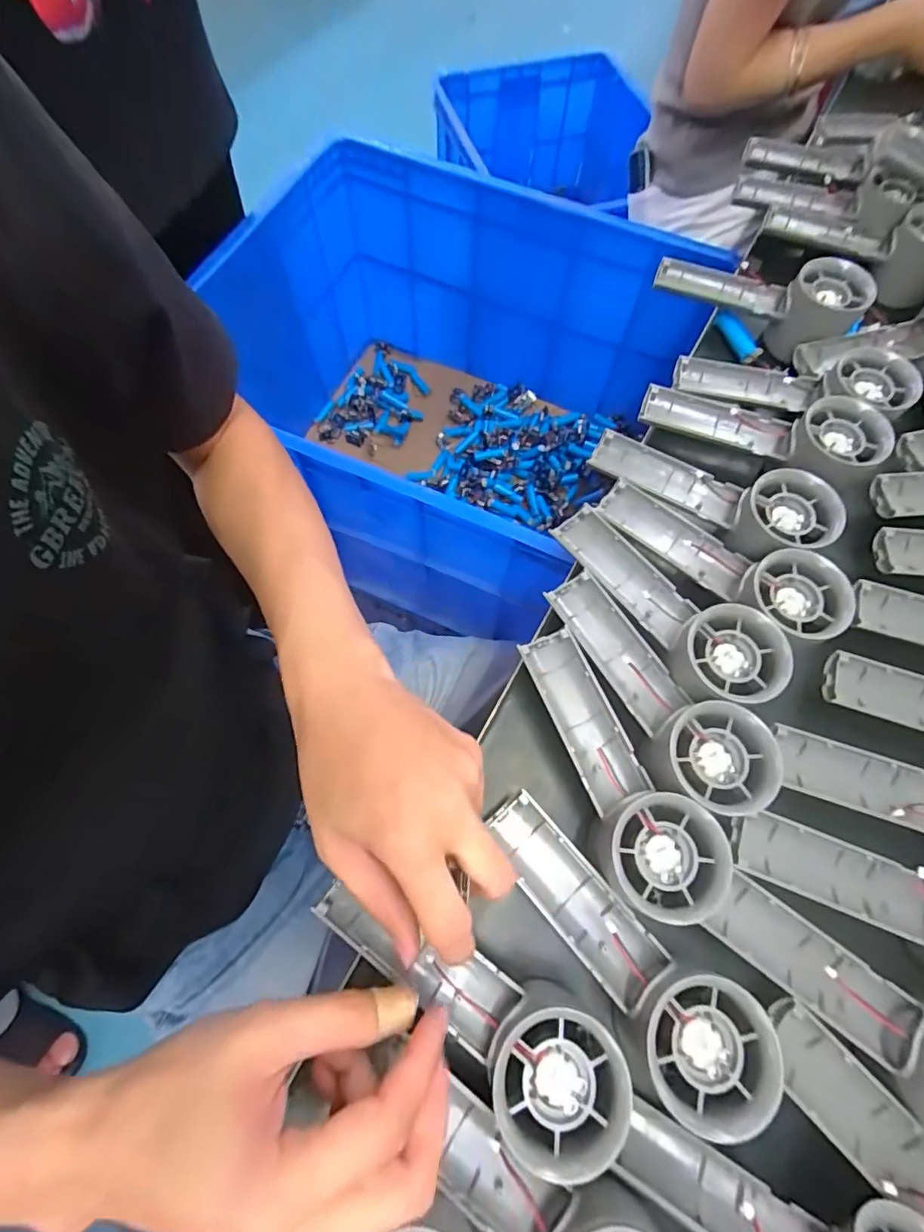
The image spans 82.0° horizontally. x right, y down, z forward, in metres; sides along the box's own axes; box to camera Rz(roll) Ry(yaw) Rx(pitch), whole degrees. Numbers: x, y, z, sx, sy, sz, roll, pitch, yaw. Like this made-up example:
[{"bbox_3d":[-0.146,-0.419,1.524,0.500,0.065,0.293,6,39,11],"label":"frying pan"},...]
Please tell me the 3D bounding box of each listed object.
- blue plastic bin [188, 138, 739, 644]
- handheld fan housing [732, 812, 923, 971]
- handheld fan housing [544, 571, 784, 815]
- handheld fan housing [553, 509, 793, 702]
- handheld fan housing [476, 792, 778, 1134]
[{"bbox_3d":[-0.057,-0.317,0.769,0.577,0.329,0.492,30,71,10],"label":"blue plastic bin"},{"bbox_3d":[0.217,0.144,0.260,0.152,0.032,0.058,16,69,5],"label":"handheld fan housing"},{"bbox_3d":[0.107,0.040,0.308,0.056,0.027,0.155,-28,59,-12],"label":"handheld fan housing"},{"bbox_3d":[0.121,-0.009,0.326,0.053,0.027,0.156,-35,60,-14],"label":"handheld fan housing"},{"bbox_3d":[0.073,0.159,0.260,0.057,0.032,0.158,-36,59,-14],"label":"handheld fan housing"}]

